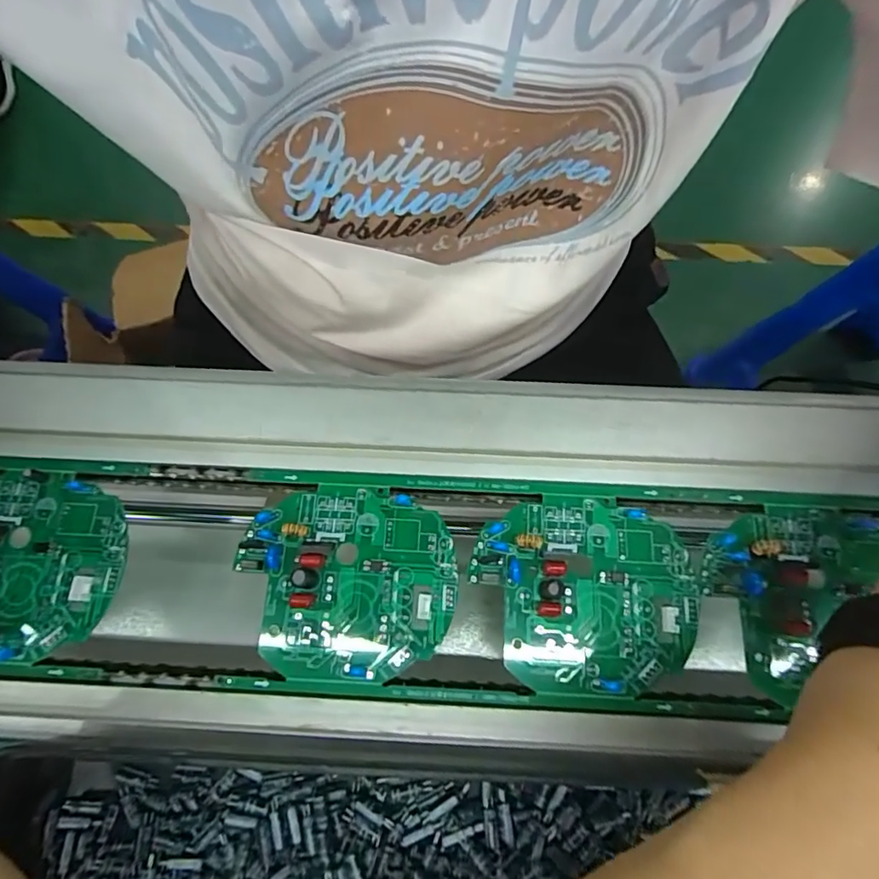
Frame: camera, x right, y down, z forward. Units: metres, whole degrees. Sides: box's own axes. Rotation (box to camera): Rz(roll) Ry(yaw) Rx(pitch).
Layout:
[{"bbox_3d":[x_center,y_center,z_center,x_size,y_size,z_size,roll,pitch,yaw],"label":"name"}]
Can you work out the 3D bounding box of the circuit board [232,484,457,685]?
[{"bbox_3d":[-0.041,0.062,0.234,0.094,0.012,0.082,2,74,1],"label":"circuit board"}]

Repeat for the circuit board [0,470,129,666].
[{"bbox_3d":[-0.190,0.055,0.236,0.088,0.015,0.081,3,75,1],"label":"circuit board"}]

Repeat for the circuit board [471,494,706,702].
[{"bbox_3d":[0.064,0.066,0.231,0.093,0.010,0.081,3,75,1],"label":"circuit board"}]

